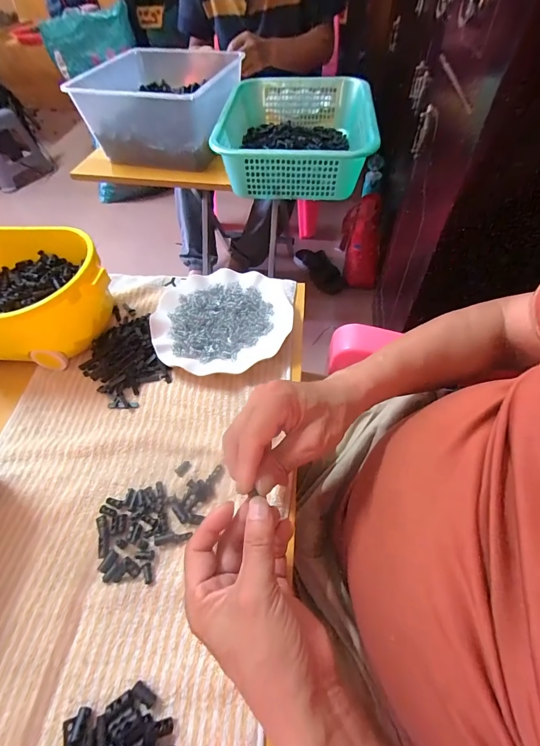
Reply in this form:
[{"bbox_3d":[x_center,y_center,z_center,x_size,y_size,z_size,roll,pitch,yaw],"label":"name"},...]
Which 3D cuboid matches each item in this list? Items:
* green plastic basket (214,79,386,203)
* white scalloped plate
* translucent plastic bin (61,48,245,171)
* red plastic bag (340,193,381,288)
[{"bbox_3d":[0.052,-0.496,0.709,0.301,0.108,0.392,1,54,4],"label":"green plastic basket"},{"bbox_3d":[-0.063,-0.074,0.456,0.177,0.021,0.172,-2,57,3],"label":"white scalloped plate"},{"bbox_3d":[-0.224,-0.602,0.767,0.311,0.146,0.355,12,56,12],"label":"translucent plastic bin"},{"bbox_3d":[0.311,-0.434,1.184,0.119,0.252,0.138,-1,54,3],"label":"red plastic bag"}]

